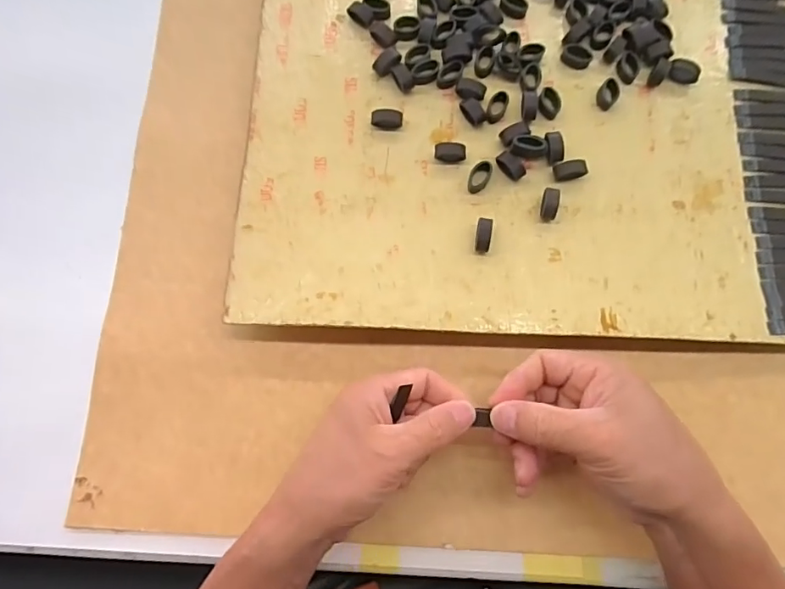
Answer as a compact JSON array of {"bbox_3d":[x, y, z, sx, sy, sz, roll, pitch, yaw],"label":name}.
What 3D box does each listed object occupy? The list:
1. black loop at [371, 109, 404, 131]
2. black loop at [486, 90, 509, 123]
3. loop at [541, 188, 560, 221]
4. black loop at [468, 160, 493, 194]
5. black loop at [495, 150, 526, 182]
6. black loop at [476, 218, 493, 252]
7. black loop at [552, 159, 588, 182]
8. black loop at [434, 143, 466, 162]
[{"bbox_3d":[-0.004,-0.125,0.364,0.022,0.012,0.013,3,75,-1],"label":"black loop"},{"bbox_3d":[0.075,-0.134,0.362,0.013,0.009,0.023,22,75,4],"label":"black loop"},{"bbox_3d":[0.107,-0.062,0.345,0.009,0.014,0.022,10,75,1],"label":"loop"},{"bbox_3d":[0.061,-0.082,0.353,0.013,0.011,0.024,21,75,4],"label":"black loop"},{"bbox_3d":[0.082,-0.090,0.350,0.010,0.010,0.022,-38,79,-11],"label":"black loop"},{"bbox_3d":[0.062,-0.039,0.341,0.011,0.011,0.022,8,75,0],"label":"black loop"},{"bbox_3d":[0.124,-0.087,0.353,0.022,0.007,0.012,-12,75,-5],"label":"black loop"},{"bbox_3d":[0.041,-0.100,0.357,0.022,0.006,0.013,7,75,0],"label":"black loop"}]

